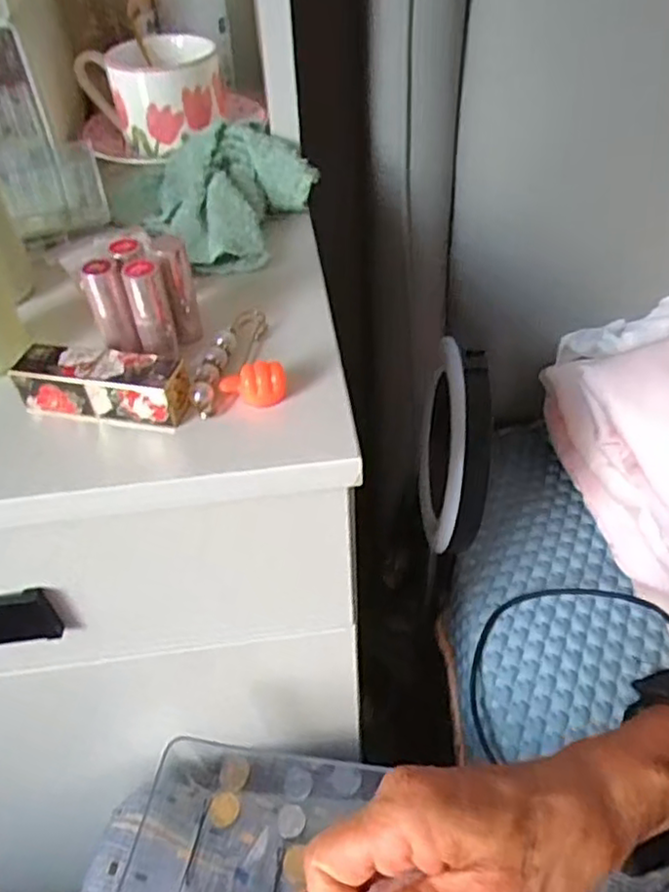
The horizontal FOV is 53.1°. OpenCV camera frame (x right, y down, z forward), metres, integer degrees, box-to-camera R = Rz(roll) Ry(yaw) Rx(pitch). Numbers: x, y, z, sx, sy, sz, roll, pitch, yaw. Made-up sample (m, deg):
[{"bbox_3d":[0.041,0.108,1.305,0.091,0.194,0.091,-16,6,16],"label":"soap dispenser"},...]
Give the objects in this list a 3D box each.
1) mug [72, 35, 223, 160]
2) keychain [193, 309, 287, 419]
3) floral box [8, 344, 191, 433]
[{"bbox_3d":[-0.128,-0.251,0.478,0.096,0.055,0.076,-14,46,-11],"label":"mug"},{"bbox_3d":[-0.048,-0.045,0.320,0.040,0.016,0.068,-11,46,-8],"label":"keychain"},{"bbox_3d":[-0.105,-0.028,0.301,0.074,0.024,0.027,5,46,8],"label":"floral box"}]

